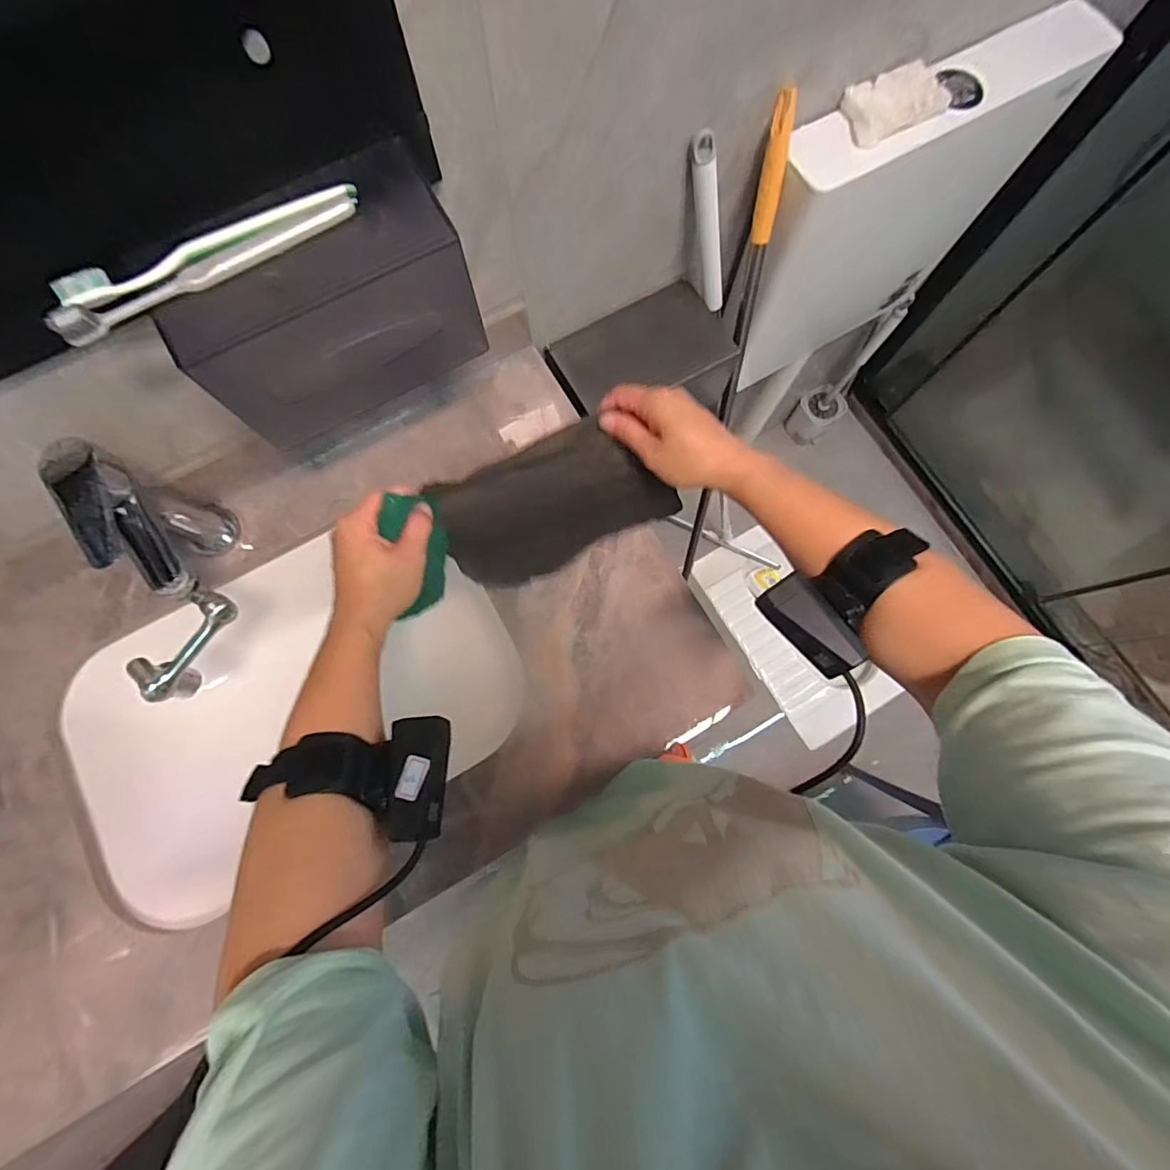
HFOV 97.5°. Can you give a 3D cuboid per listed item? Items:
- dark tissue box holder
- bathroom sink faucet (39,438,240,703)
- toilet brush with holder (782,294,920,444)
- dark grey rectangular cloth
[{"bbox_3d":[-0.173,-0.188,0.364,0.185,0.111,0.070,-35,79,-8],"label":"dark tissue box holder"},{"bbox_3d":[-0.369,-0.003,0.448,0.087,0.164,0.189,-32,79,-7],"label":"bathroom sink faucet"},{"bbox_3d":[0.622,-0.503,1.212,0.105,0.507,0.132,41,80,9],"label":"toilet brush with holder"},{"bbox_3d":[-0.026,-0.065,0.460,0.201,0.133,0.023,-17,46,7],"label":"dark grey rectangular cloth"}]

